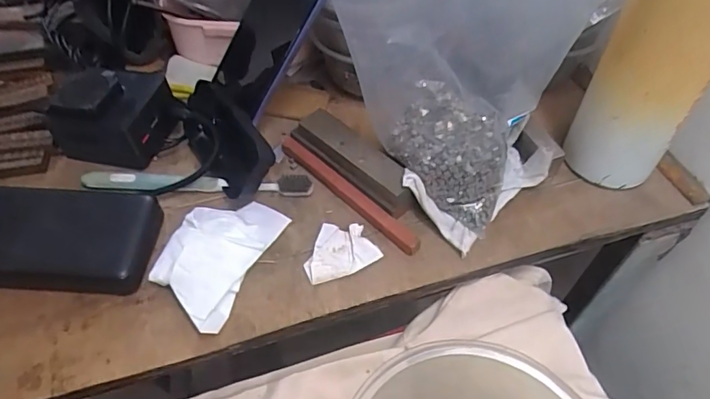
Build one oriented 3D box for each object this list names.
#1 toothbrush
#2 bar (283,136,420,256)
[{"bbox_3d":[-0.124,-0.012,0.396,0.181,0.012,0.020,1,55,2],"label":"toothbrush"},{"bbox_3d":[-0.008,-0.010,0.389,0.013,0.009,0.149,-39,62,-23],"label":"bar"}]

